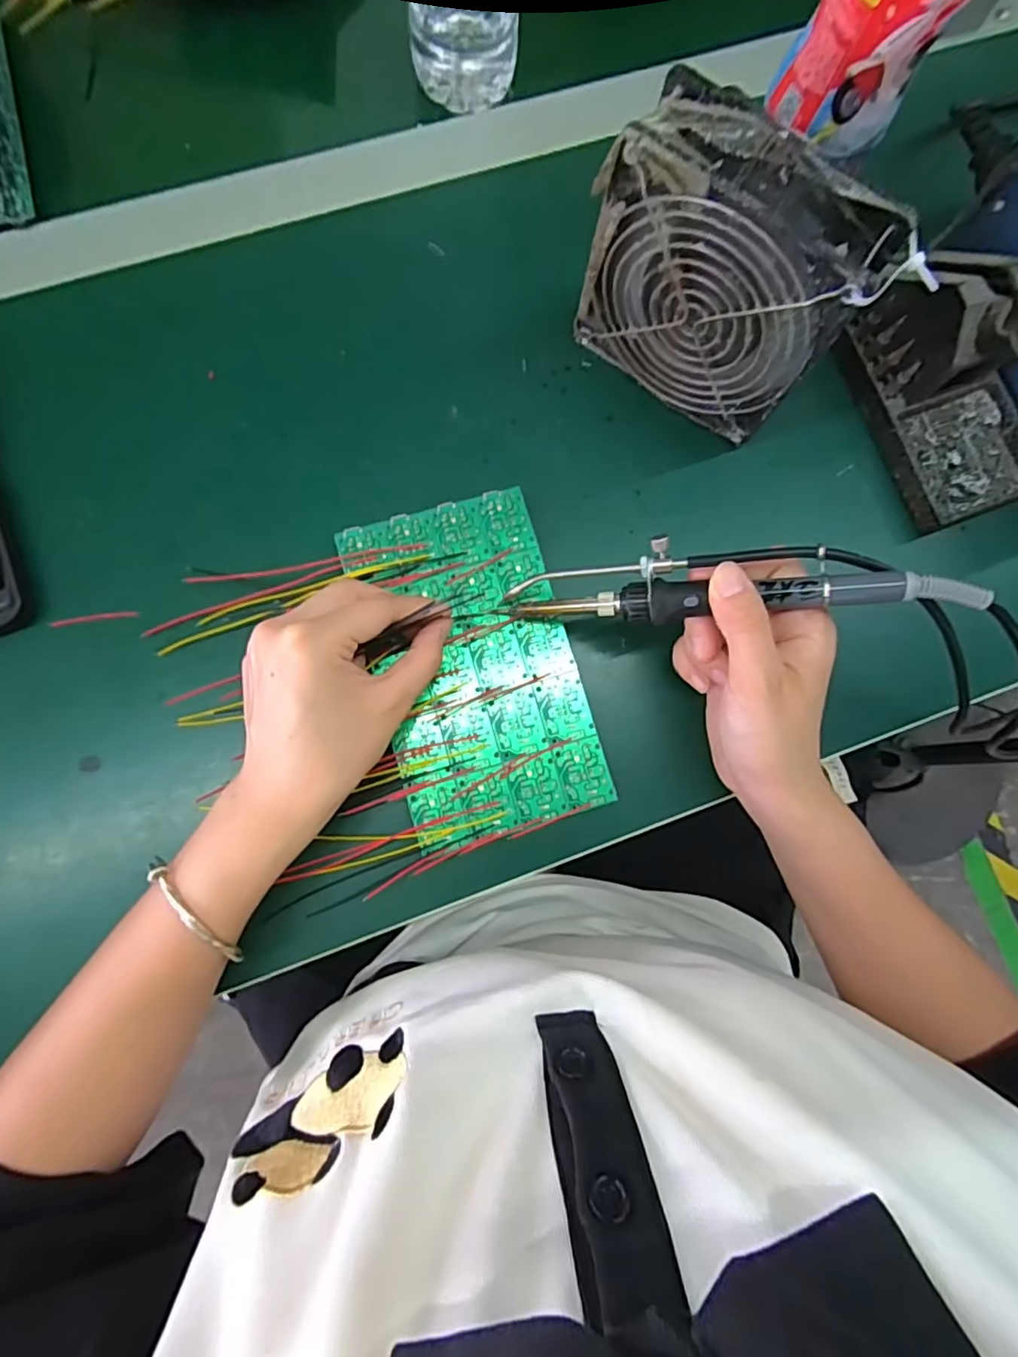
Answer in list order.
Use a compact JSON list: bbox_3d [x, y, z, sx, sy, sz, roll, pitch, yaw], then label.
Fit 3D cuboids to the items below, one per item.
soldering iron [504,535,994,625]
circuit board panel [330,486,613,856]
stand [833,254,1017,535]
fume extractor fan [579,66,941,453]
[{"bbox_3d":[0.099,-0.042,0.279,0.196,0.035,0.032,1,81,18],"label":"soldering iron"},{"bbox_3d":[-0.017,-0.008,0.313,0.100,0.005,0.171,-16,83,-5],"label":"circuit board panel"},{"bbox_3d":[0.249,-0.160,0.323,0.079,0.065,0.131,-22,83,-5],"label":"stand"},{"bbox_3d":[0.103,-0.187,0.295,0.131,0.120,0.046,31,82,2],"label":"fume extractor fan"}]

